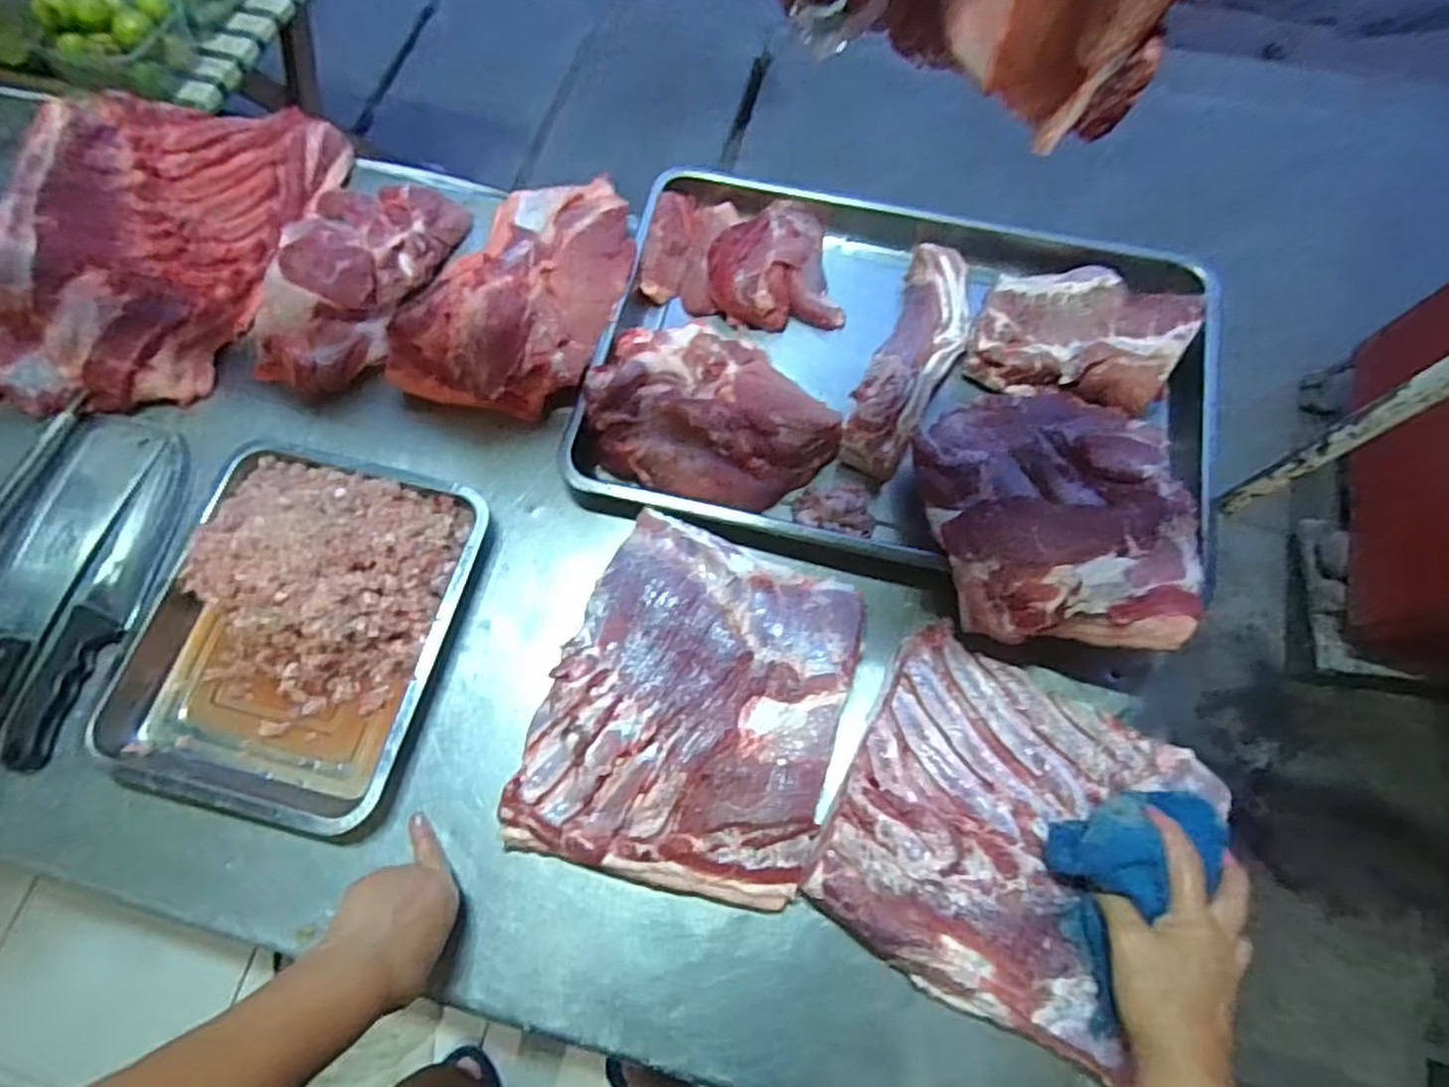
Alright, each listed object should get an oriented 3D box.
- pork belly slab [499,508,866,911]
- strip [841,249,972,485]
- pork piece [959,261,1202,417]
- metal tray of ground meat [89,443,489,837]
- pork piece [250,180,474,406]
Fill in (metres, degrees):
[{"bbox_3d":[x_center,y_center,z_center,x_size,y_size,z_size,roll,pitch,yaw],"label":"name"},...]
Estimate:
[{"bbox_3d":[-0.024,0.132,0.587,0.246,0.041,0.288,15,72,5],"label":"pork belly slab"},{"bbox_3d":[0.186,-0.182,0.695,0.080,0.052,0.252,23,73,7],"label":"strip"},{"bbox_3d":[0.348,-0.207,0.690,0.201,0.049,0.148,18,72,5],"label":"pork piece"},{"bbox_3d":[-0.367,0.063,0.597,0.245,0.067,0.303,13,72,4],"label":"metal tray of ground meat"},{"bbox_3d":[-0.394,-0.280,0.728,0.145,0.059,0.257,25,73,8],"label":"pork piece"}]

